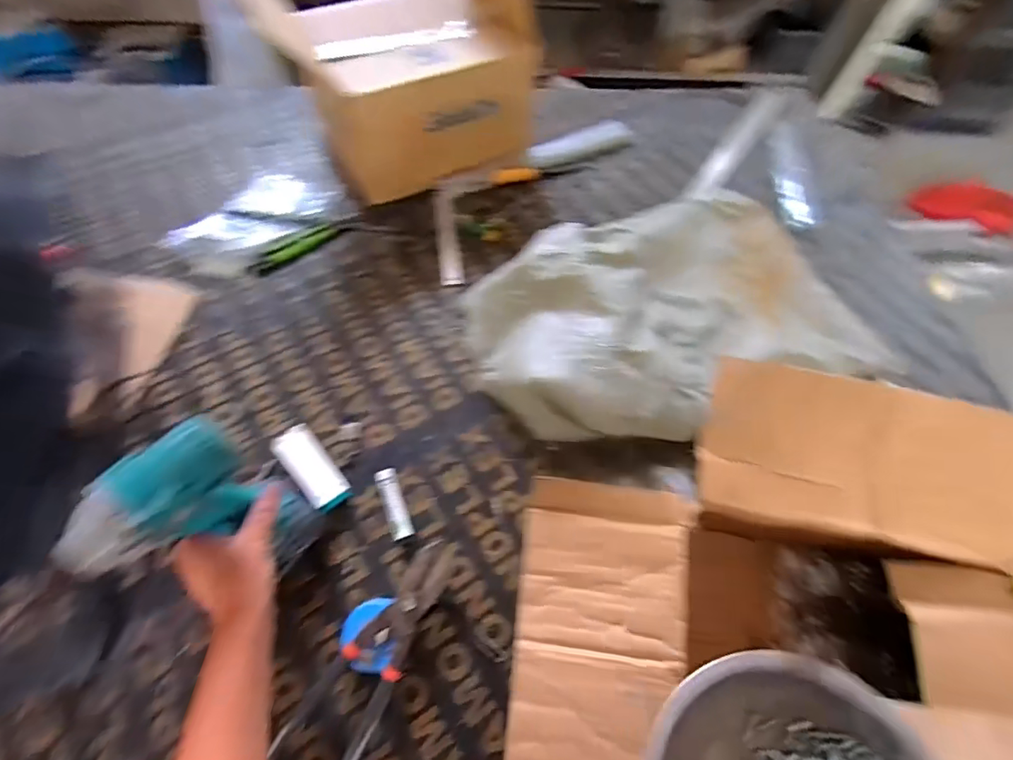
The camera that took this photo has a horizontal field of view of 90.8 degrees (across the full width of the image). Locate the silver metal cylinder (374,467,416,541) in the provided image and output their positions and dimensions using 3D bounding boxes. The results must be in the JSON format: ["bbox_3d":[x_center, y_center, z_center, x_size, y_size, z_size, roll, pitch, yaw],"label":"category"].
[{"bbox_3d":[-0.137,0.152,0.613,0.025,0.018,0.090,-18,63,-13],"label":"silver metal cylinder"}]

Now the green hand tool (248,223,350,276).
[{"bbox_3d":[-0.344,-0.222,0.828,0.041,0.013,0.169,40,66,18],"label":"green hand tool"}]

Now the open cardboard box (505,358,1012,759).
[{"bbox_3d":[0.261,0.215,0.483,0.485,0.241,0.390,10,60,3],"label":"open cardboard box"}]

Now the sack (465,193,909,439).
[{"bbox_3d":[0.240,-0.108,0.725,0.580,0.126,0.362,-18,63,-13],"label":"sack"}]

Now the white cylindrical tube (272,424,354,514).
[{"bbox_3d":[-0.243,0.108,0.621,0.047,0.036,0.121,-36,68,-21],"label":"white cylindrical tube"}]

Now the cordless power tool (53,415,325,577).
[{"bbox_3d":[-0.252,0.129,0.468,0.126,0.259,0.078,-39,69,-7],"label":"cordless power tool"}]

